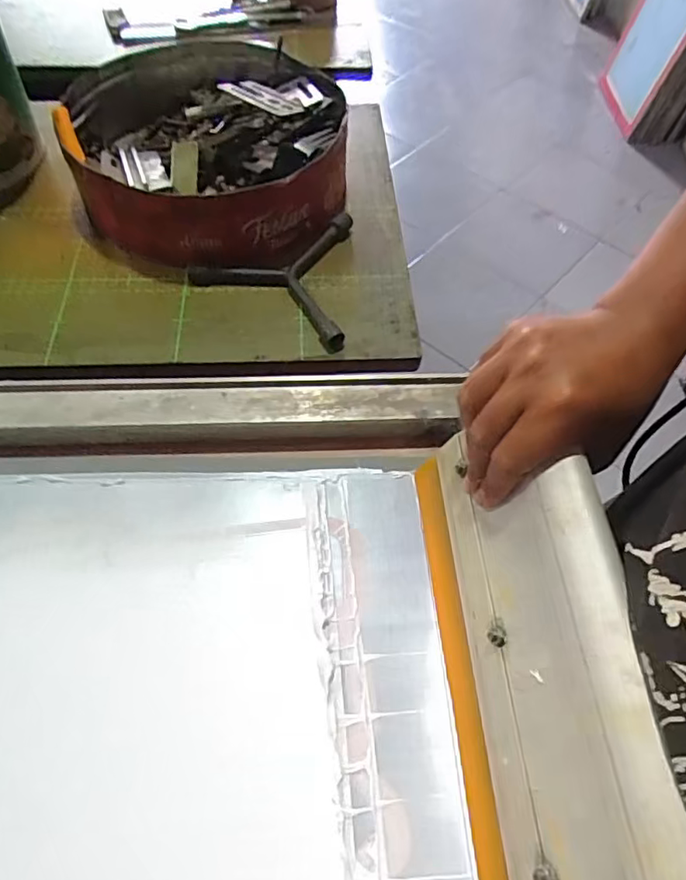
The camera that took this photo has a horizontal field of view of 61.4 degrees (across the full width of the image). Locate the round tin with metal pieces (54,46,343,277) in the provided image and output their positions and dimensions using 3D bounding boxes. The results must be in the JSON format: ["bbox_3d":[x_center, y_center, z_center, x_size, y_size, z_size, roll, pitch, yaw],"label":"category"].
[{"bbox_3d":[-0.128,-0.285,0.563,0.249,0.077,0.262,1,57,-2],"label":"round tin with metal pieces"}]

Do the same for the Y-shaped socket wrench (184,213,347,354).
[{"bbox_3d":[-0.035,-0.158,0.519,0.151,0.015,0.143,27,60,15],"label":"Y-shaped socket wrench"}]

